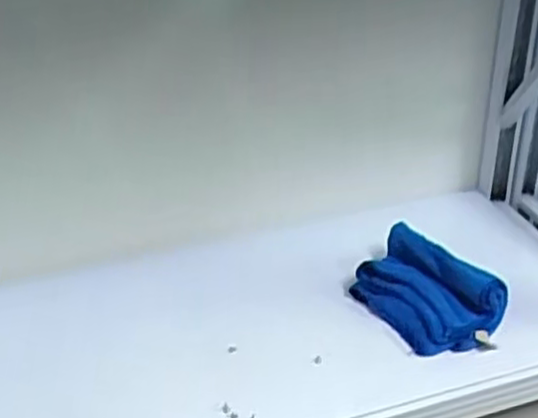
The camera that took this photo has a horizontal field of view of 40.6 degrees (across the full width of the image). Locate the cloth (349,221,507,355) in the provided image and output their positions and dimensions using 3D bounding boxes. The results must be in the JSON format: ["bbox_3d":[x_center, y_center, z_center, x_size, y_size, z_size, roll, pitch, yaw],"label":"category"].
[{"bbox_3d":[0.193,0.103,0.924,0.119,0.061,0.183,-27,40,-32],"label":"cloth"}]

